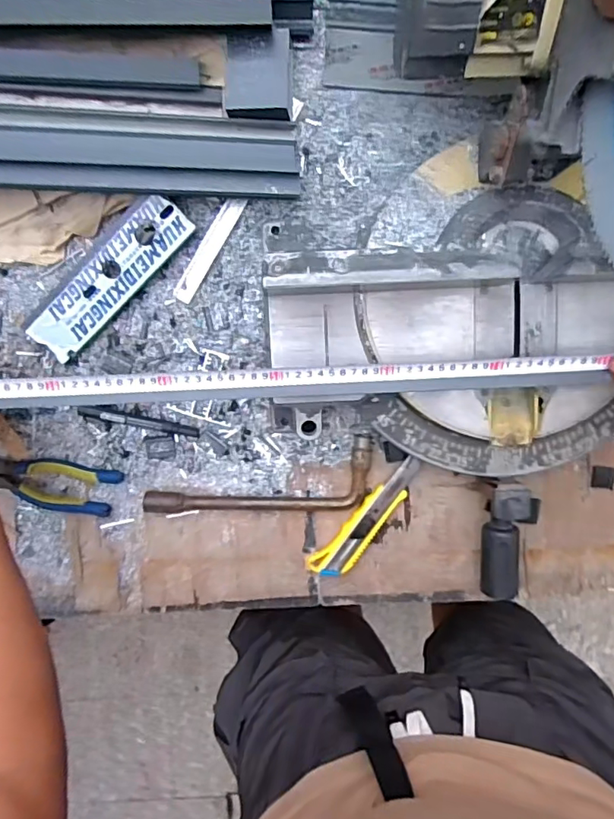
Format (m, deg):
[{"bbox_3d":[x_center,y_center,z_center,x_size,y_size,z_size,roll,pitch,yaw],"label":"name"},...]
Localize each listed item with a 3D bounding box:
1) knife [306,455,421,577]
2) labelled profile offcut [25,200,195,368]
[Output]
[{"bbox_3d":[0.070,0.124,0.599,0.040,0.018,0.166,41,95,-6],"label":"knife"},{"bbox_3d":[-0.211,-0.139,0.569,0.205,0.031,0.052,-43,97,4],"label":"labelled profile offcut"}]

